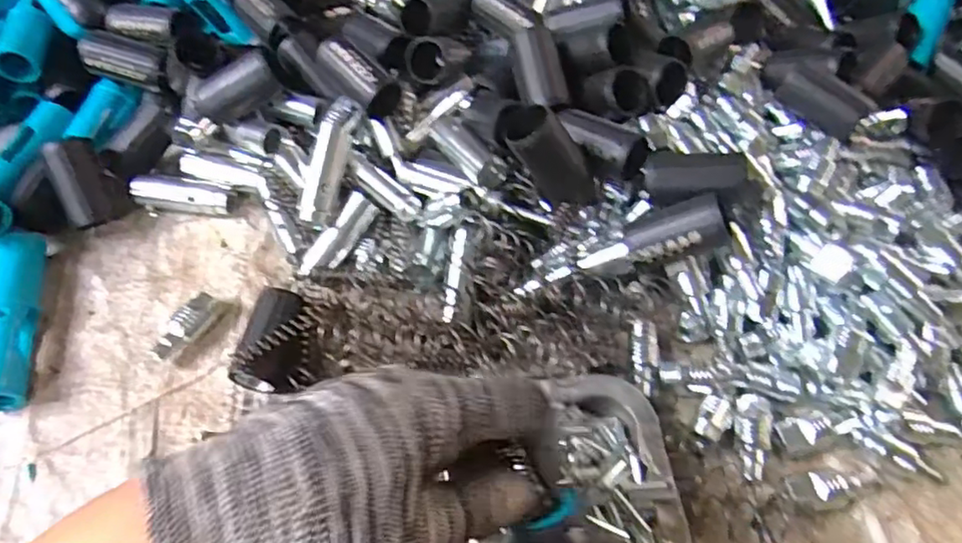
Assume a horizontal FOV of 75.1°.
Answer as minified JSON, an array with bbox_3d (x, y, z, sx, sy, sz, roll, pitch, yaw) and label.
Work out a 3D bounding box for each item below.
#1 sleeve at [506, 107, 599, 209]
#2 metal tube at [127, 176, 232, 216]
[{"bbox_3d":[0.050,-0.067,0.406,0.034,0.082,0.031,-5,49,43],"label":"sleeve"},{"bbox_3d":[-0.226,-0.057,0.473,0.071,0.021,0.018,7,59,2],"label":"metal tube"}]

